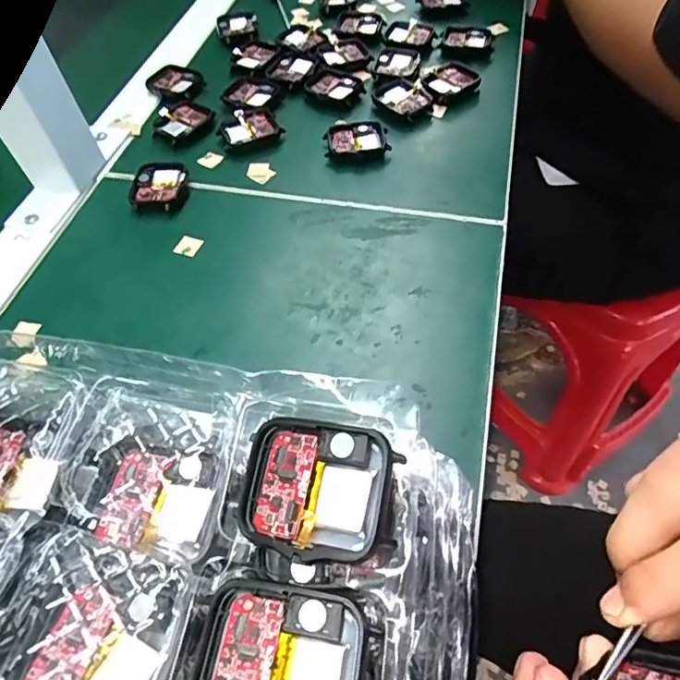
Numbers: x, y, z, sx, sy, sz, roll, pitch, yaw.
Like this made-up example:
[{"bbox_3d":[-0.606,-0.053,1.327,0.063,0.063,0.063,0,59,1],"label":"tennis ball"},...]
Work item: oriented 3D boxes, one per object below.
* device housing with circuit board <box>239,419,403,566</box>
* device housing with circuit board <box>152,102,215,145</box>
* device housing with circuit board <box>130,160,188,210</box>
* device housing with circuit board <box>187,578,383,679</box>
[{"bbox_3d":[-0.007,0.043,0.151,0.046,0.006,0.037,5,71,17],"label":"device housing with circuit board"},{"bbox_3d":[-0.128,-0.176,0.414,0.038,0.008,0.044,27,61,20],"label":"device housing with circuit board"},{"bbox_3d":[-0.131,-0.110,0.372,0.038,0.013,0.046,-1,55,3],"label":"device housing with circuit board"},{"bbox_3d":[-0.016,0.084,0.132,0.045,0.009,0.037,6,56,8],"label":"device housing with circuit board"}]

